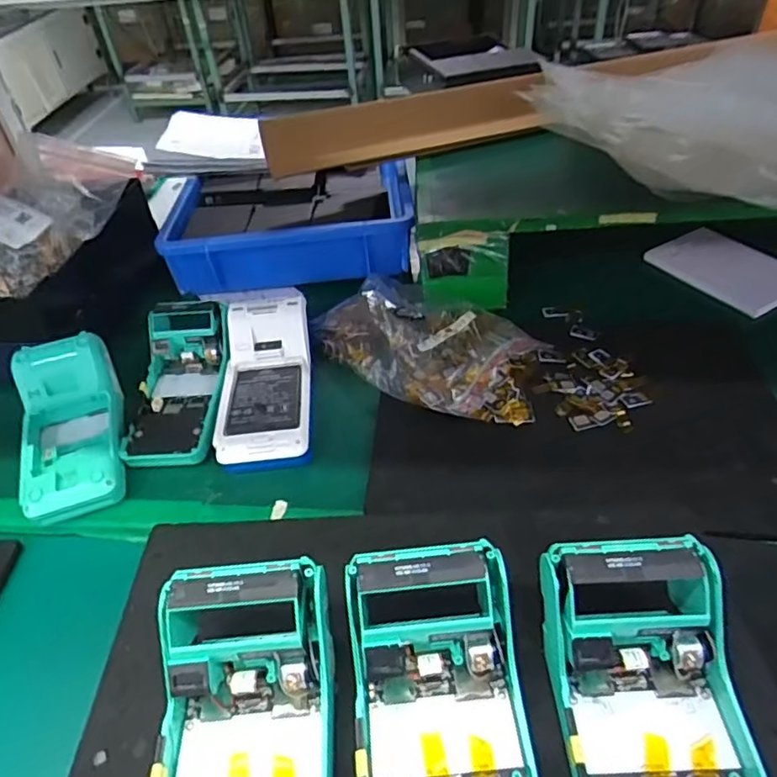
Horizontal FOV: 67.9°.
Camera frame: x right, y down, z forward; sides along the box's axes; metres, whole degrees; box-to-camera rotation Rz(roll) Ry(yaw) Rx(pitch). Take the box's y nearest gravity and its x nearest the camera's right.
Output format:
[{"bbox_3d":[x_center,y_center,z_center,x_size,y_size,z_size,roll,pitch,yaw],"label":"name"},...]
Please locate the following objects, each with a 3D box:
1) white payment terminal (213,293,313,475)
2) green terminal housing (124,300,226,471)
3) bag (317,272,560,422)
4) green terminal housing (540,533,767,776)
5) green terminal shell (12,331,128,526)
[{"bbox_3d":[-0.113,-0.009,0.526,0.079,0.052,0.178,-6,44,0],"label":"white payment terminal"},{"bbox_3d":[-0.195,-0.004,0.547,0.078,0.049,0.171,-5,57,1],"label":"green terminal housing"},{"bbox_3d":[0.040,-0.048,0.565,0.235,0.035,0.140,26,53,29],"label":"bag"},{"bbox_3d":[0.118,0.156,0.248,0.081,0.056,0.171,-5,58,1],"label":"green terminal housing"},{"bbox_3d":[-0.278,0.035,0.501,0.078,0.073,0.162,-17,45,-11],"label":"green terminal shell"}]

